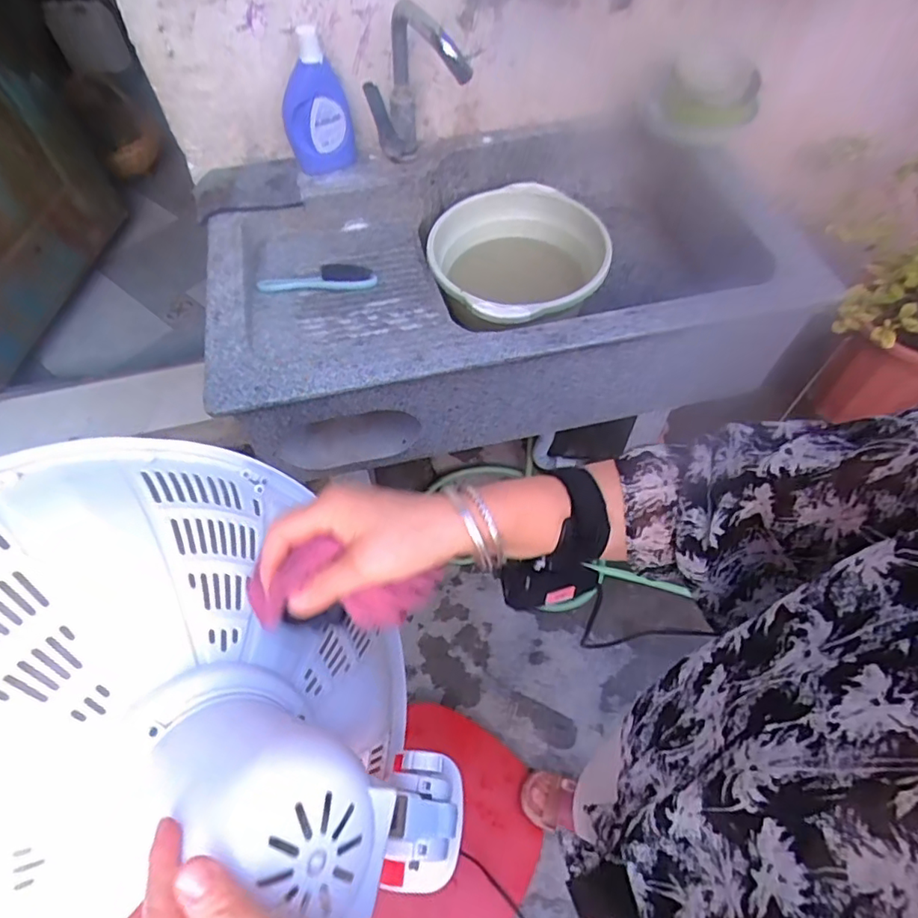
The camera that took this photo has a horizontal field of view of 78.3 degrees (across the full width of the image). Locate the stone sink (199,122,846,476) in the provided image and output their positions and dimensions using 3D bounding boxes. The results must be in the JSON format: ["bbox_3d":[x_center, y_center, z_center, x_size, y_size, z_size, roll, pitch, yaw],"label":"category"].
[{"bbox_3d":[0.057,-0.285,0.963,0.864,0.259,0.503,-12,54,-4],"label":"stone sink"}]

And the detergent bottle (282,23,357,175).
[{"bbox_3d":[-0.230,-0.559,0.905,0.107,0.179,0.071,-16,55,-7],"label":"detergent bottle"}]

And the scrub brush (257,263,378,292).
[{"bbox_3d":[-0.223,-0.282,0.886,0.189,0.036,0.052,2,55,6],"label":"scrub brush"}]

